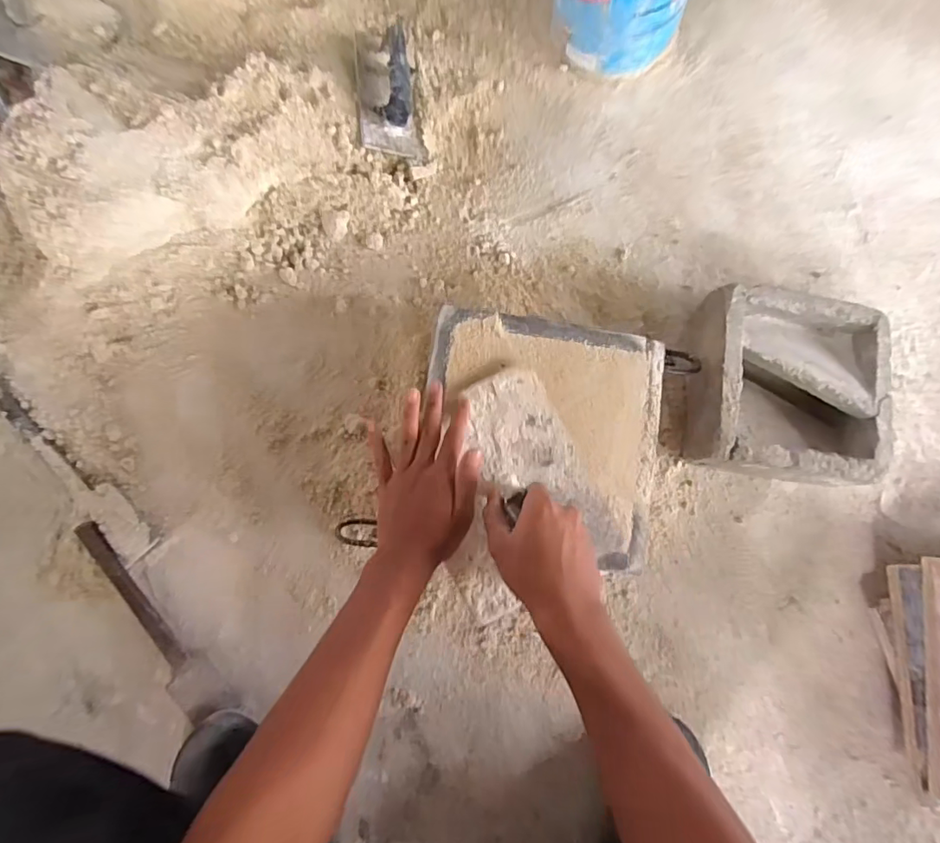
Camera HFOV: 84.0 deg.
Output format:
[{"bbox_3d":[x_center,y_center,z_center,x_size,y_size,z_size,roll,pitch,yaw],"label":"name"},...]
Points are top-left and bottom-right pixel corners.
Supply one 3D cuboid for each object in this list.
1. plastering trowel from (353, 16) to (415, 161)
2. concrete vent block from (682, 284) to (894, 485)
[{"bbox_3d":[-0.111,-0.443,0.683,0.074,0.071,0.178,-5,83,-2],"label":"plastering trowel"},{"bbox_3d":[0.355,-0.037,0.616,0.208,0.100,0.202,9,83,0],"label":"concrete vent block"}]

